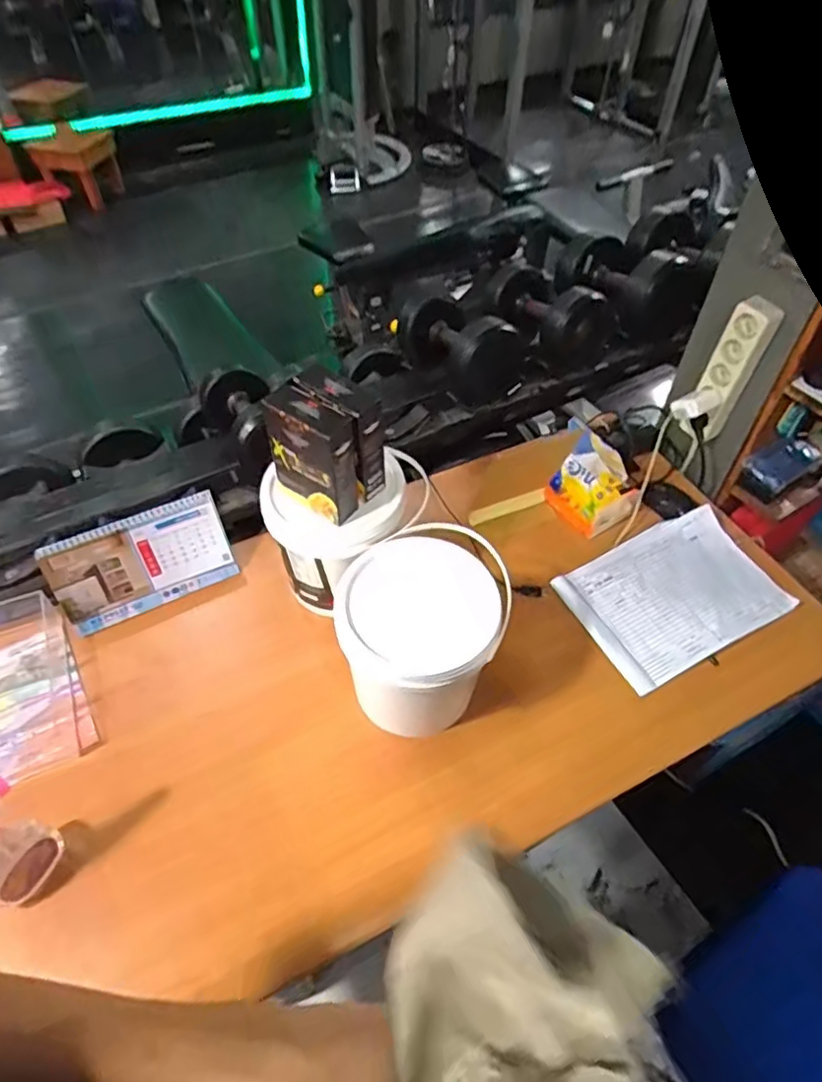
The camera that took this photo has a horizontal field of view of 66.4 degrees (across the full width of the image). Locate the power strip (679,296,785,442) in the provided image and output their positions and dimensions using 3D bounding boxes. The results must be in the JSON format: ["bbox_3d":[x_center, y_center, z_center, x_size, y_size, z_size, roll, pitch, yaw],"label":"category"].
[{"bbox_3d":[0.541,-0.286,1.077,0.066,0.265,0.039,13,52,10],"label":"power strip"}]

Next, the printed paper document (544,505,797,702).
[{"bbox_3d":[0.423,0.082,1.016,0.333,0.014,0.231,-23,54,-18],"label":"printed paper document"}]

